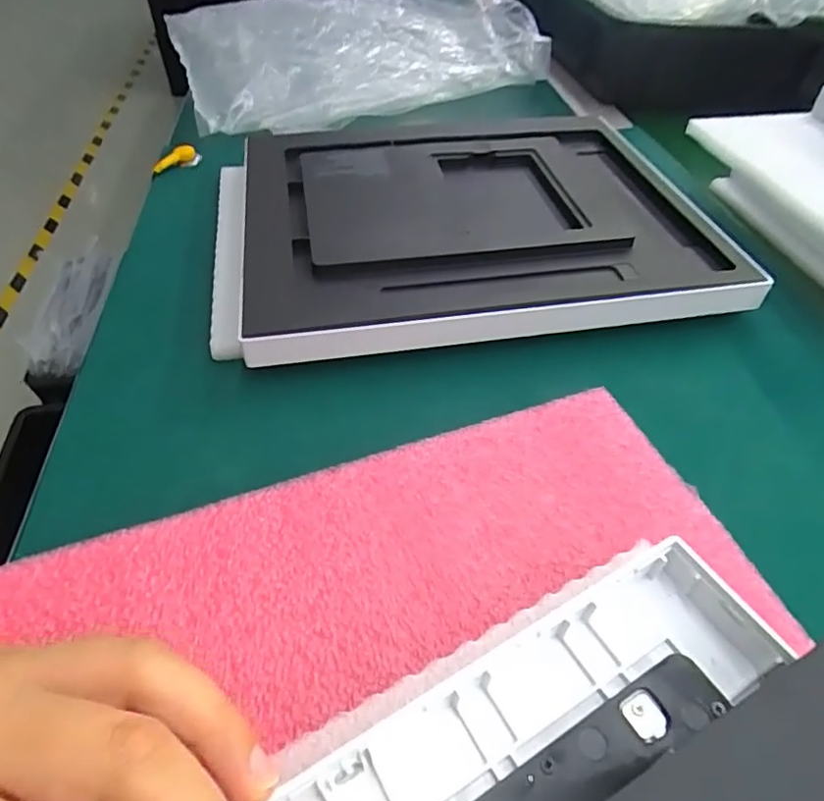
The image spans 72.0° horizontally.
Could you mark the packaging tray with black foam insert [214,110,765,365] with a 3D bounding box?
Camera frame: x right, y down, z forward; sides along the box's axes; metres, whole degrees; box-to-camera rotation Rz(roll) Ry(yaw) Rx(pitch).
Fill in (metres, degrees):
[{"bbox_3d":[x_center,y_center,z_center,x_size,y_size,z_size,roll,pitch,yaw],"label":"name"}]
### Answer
[{"bbox_3d":[0.031,-0.127,0.396,0.329,0.034,0.243,-6,48,-8],"label":"packaging tray with black foam insert"}]

